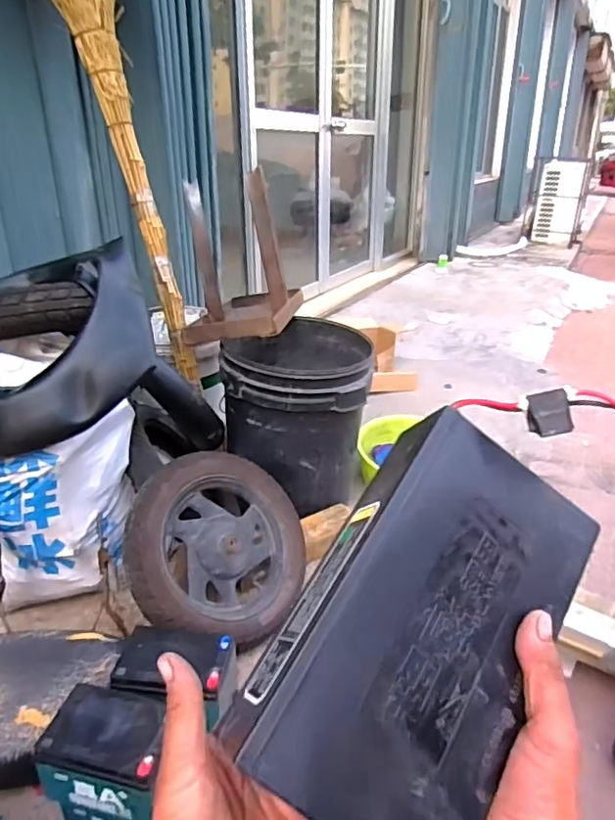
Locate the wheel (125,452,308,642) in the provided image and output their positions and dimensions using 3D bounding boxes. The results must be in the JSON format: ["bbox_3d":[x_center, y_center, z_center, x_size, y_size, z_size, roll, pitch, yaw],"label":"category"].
[{"bbox_3d":[-0.164,0.258,1.103,0.068,0.359,0.352,-27,44,42],"label":"wheel"}]

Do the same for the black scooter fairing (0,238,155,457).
[{"bbox_3d":[-0.499,-0.105,0.979,0.446,0.251,0.317,-9,26,-19],"label":"black scooter fairing"}]

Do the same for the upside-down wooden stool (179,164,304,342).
[{"bbox_3d":[-0.162,-0.353,1.357,0.247,0.305,0.366,2,25,6],"label":"upside-down wooden stool"}]

